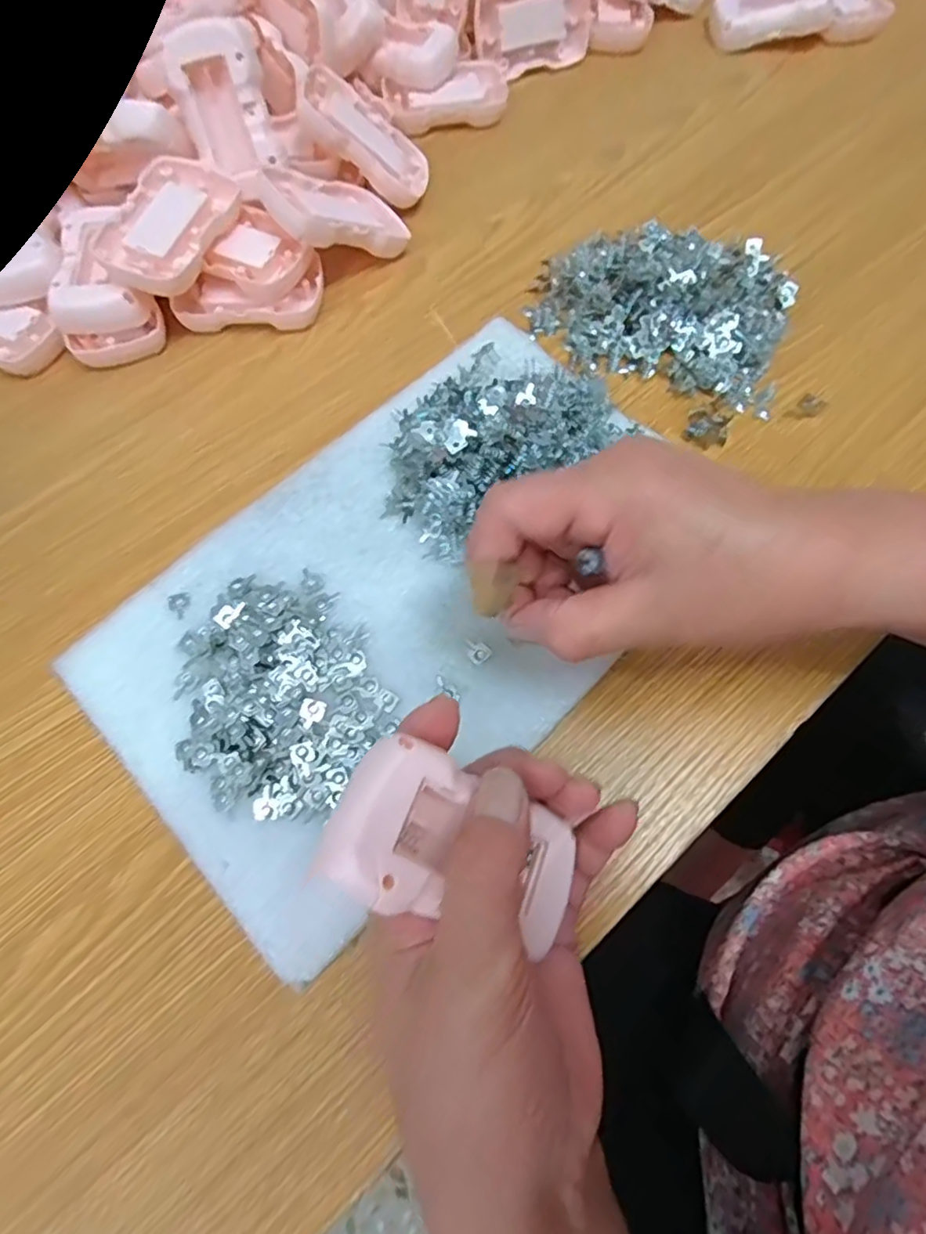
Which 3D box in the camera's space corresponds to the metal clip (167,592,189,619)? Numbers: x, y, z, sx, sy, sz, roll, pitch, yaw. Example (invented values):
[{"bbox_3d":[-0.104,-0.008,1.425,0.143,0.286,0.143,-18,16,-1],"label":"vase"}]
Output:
[{"bbox_3d":[-0.138,-0.006,0.299,0.010,0.004,0.014,-15,66,-3],"label":"metal clip"}]

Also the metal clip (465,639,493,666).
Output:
[{"bbox_3d":[0.006,0.015,0.287,0.013,0.004,0.010,38,73,18],"label":"metal clip"}]

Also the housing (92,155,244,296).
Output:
[{"bbox_3d":[-0.165,-0.222,0.349,0.051,0.023,0.087,17,69,7],"label":"housing"}]

